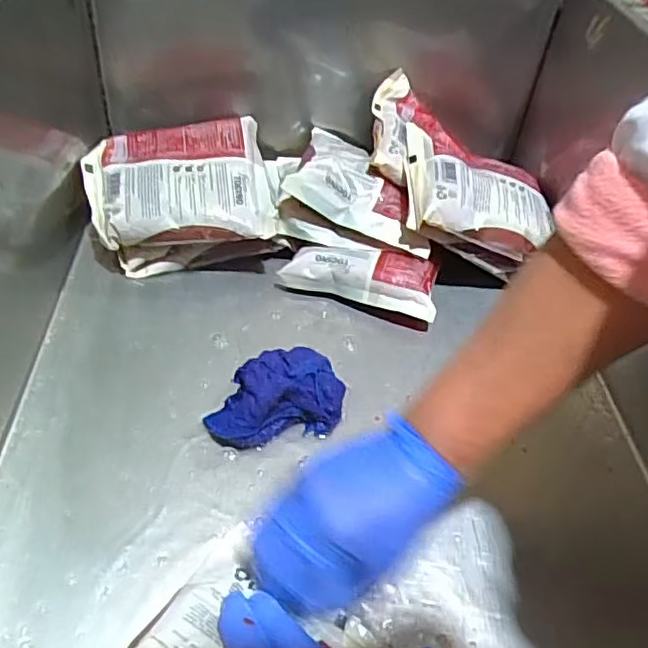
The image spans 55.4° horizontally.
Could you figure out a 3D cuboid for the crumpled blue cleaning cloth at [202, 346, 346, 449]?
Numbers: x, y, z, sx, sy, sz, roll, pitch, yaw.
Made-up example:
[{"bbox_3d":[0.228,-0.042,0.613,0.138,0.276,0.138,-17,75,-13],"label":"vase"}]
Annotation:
[{"bbox_3d":[-0.034,0.056,0.457,0.097,0.046,0.058,-23,52,-28],"label":"crumpled blue cleaning cloth"}]

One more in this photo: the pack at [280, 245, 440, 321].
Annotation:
[{"bbox_3d":[0.034,-0.042,0.569,0.139,0.041,0.058,15,45,8],"label":"pack"}]

